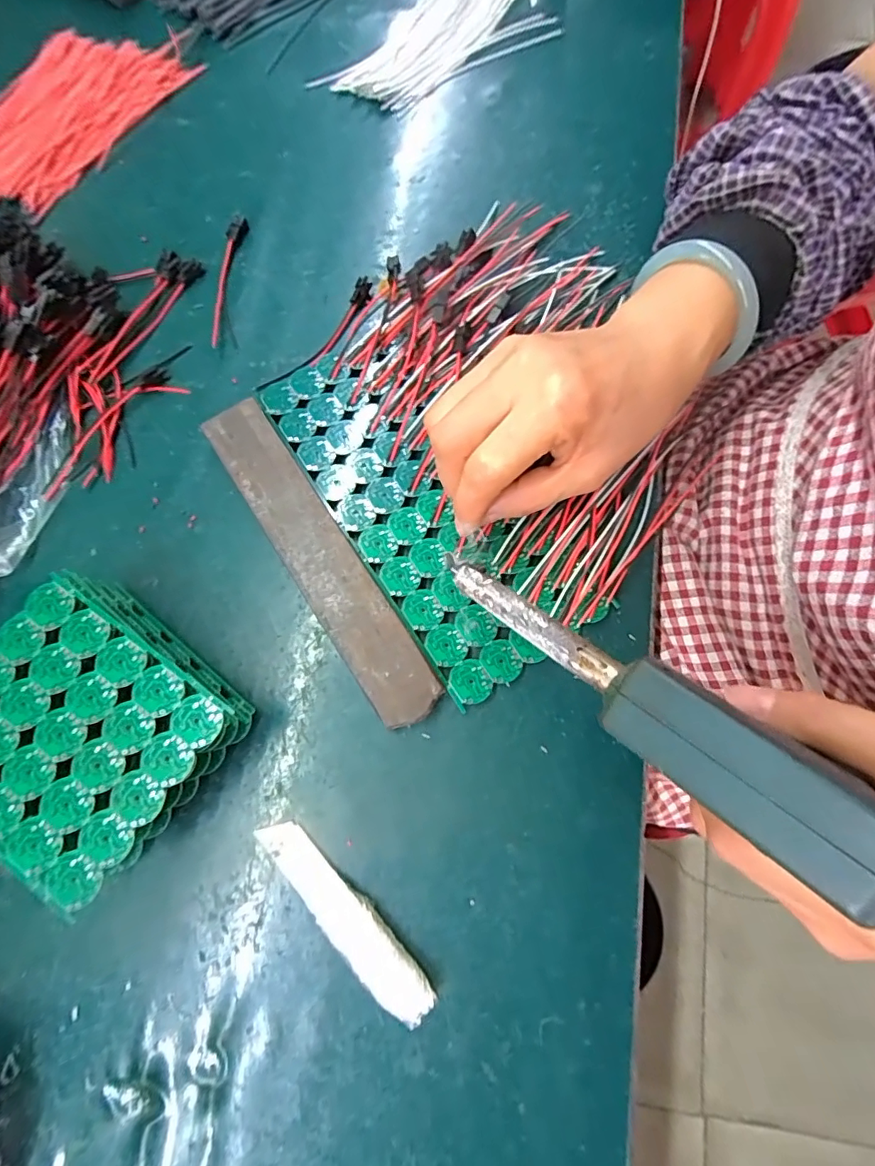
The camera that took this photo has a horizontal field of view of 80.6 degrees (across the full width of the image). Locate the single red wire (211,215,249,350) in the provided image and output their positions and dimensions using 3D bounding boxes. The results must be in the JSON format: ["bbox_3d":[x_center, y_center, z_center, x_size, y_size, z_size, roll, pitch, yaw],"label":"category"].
[{"bbox_3d":[-0.137,-0.195,0.332,0.013,0.006,0.098,7,76,3],"label":"single red wire"}]

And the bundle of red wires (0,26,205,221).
[{"bbox_3d":[-0.269,-0.340,0.368,0.103,0.009,0.178,35,79,10],"label":"bundle of red wires"}]

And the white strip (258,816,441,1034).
[{"bbox_3d":[-0.043,0.151,0.235,0.023,0.009,0.103,-44,78,-9],"label":"white strip"}]

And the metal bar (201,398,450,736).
[{"bbox_3d":[-0.064,-0.015,0.277,0.033,0.015,0.198,-33,77,-7],"label":"metal bar"}]

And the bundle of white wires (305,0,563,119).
[{"bbox_3d":[-0.008,-0.401,0.377,0.165,0.010,0.106,-37,77,-8],"label":"bundle of white wires"}]

